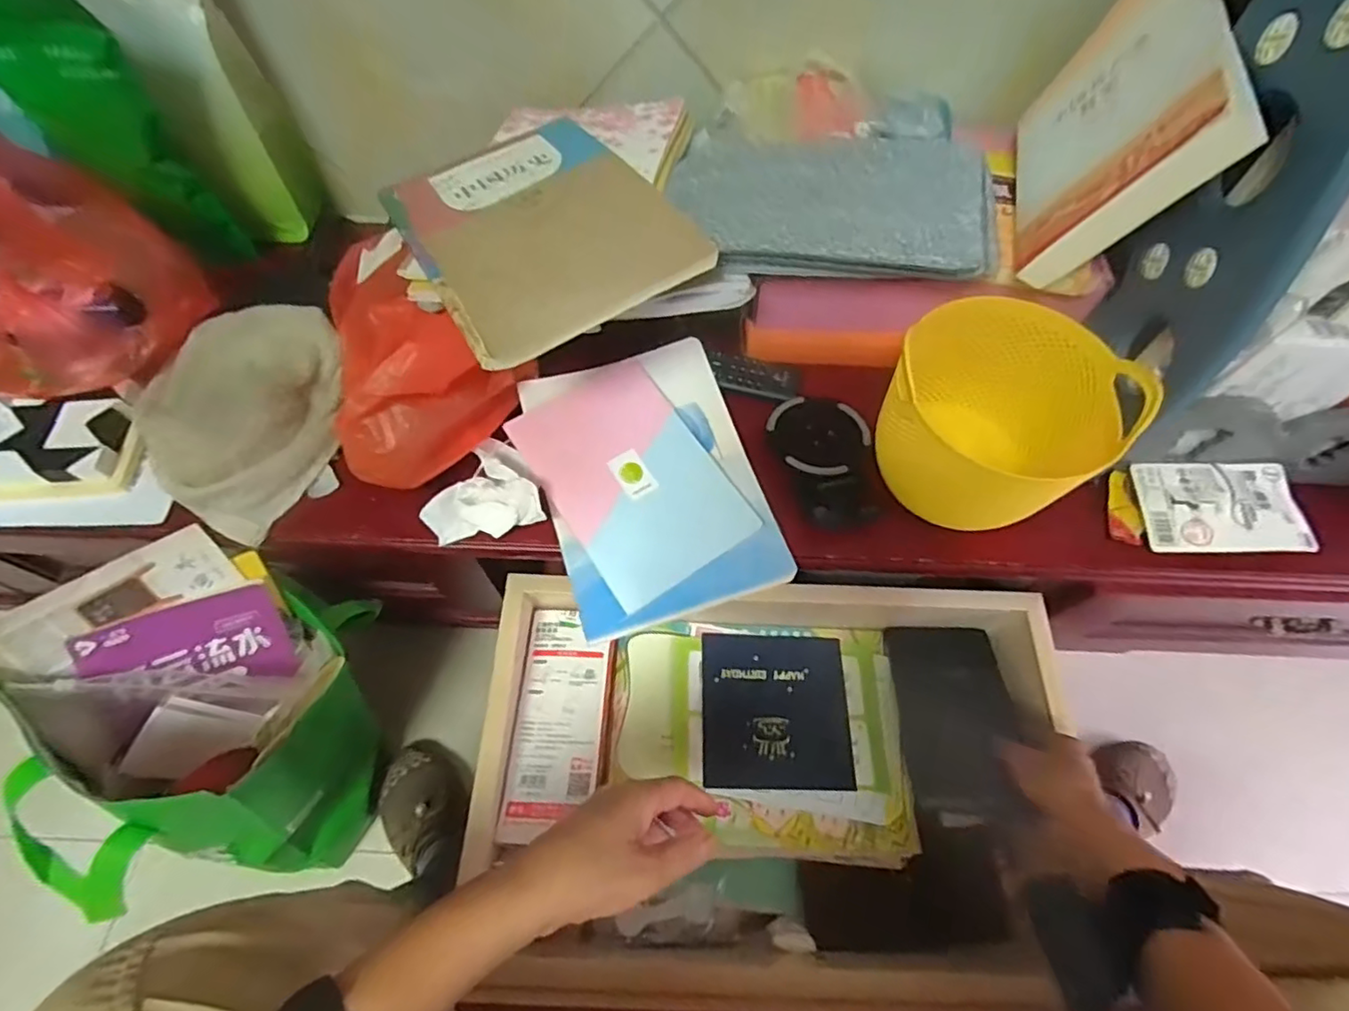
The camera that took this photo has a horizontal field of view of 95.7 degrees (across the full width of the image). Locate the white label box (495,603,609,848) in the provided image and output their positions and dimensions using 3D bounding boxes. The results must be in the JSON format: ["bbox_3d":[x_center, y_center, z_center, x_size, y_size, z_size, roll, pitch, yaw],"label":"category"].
[{"bbox_3d":[-0.106,0.203,0.581,0.081,0.049,0.201,4,62,-1],"label":"white label box"}]

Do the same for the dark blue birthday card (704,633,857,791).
[{"bbox_3d":[0.104,0.205,0.618,0.145,0.004,0.146,2,62,-2],"label":"dark blue birthday card"}]

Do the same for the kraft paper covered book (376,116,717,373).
[{"bbox_3d":[-0.108,-0.224,0.484,0.192,0.013,0.251,-30,62,-14],"label":"kraft paper covered book"}]

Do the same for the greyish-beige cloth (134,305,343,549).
[{"bbox_3d":[-0.380,-0.090,0.555,0.159,0.076,0.198,28,64,12],"label":"greyish-beige cloth"}]

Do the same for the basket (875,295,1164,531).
[{"bbox_3d":[0.268,-0.065,0.515,0.155,0.133,0.132,-22,65,-14],"label":"basket"}]

